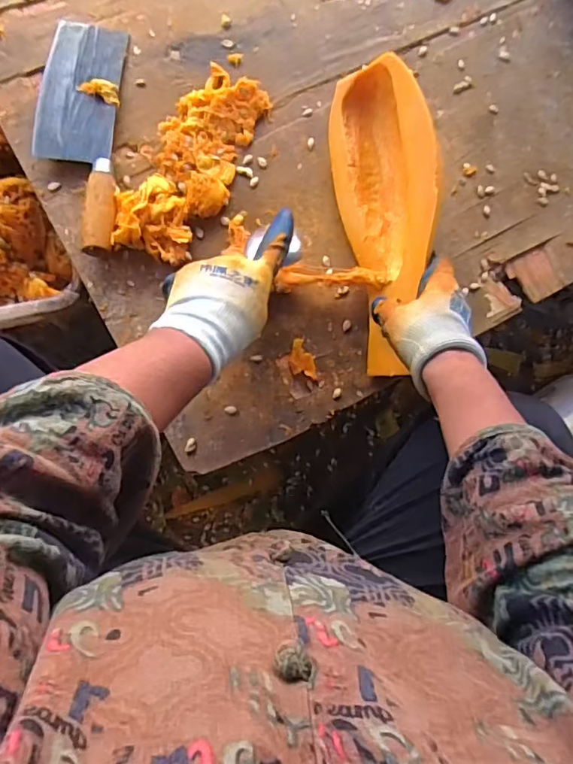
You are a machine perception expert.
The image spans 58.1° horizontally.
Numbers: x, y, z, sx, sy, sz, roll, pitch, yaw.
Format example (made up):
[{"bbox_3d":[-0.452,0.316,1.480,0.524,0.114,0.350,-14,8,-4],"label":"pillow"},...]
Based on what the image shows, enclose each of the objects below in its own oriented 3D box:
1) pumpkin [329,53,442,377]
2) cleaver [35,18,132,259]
[{"bbox_3d":[0.113,-0.180,0.525,0.058,0.121,0.286,-5,87,-41],"label":"pumpkin"},{"bbox_3d":[-0.221,-0.266,0.545,0.087,0.032,0.264,1,83,-4],"label":"cleaver"}]

